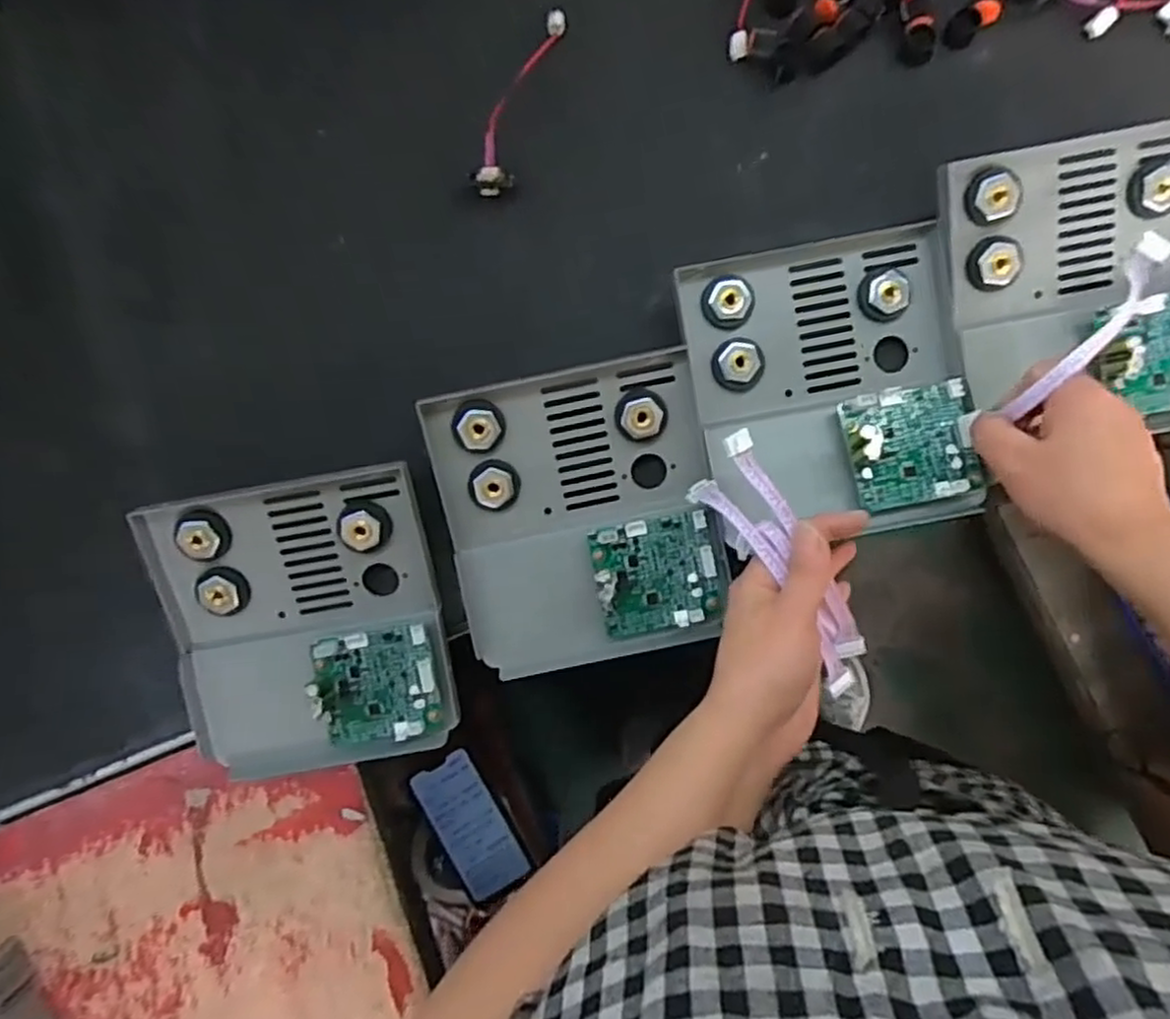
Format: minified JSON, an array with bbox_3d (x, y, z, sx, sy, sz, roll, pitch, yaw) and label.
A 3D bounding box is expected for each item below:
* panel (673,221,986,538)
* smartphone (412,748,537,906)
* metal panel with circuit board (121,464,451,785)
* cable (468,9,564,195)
[{"bbox_3d":[0.144,-0.072,0.418,0.154,0.035,0.170,-11,82,4],"label":"panel"},{"bbox_3d":[-0.117,0.330,0.748,0.072,0.012,0.147,-30,88,-7],"label":"smartphone"},{"bbox_3d":[-0.163,0.070,0.429,0.158,0.050,0.174,-10,95,4],"label":"metal panel with circuit board"},{"bbox_3d":[-0.043,-0.269,0.468,0.024,0.018,0.137,16,84,7],"label":"cable"}]

